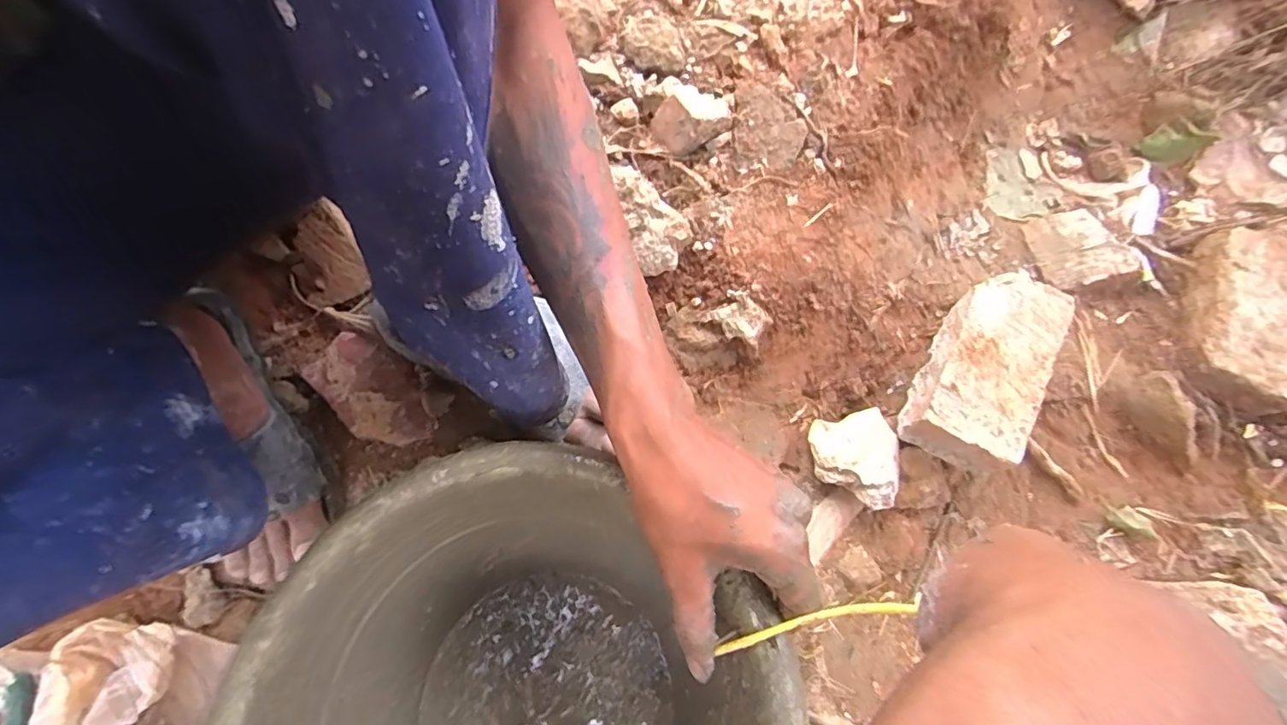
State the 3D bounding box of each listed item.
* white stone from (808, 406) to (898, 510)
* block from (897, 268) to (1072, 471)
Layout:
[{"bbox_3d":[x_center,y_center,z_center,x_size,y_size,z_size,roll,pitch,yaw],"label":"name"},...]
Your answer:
[{"bbox_3d":[0.181,0.085,0.491,0.066,0.036,0.080,-4,64,1],"label":"white stone"},{"bbox_3d":[0.286,0.007,0.486,0.082,0.074,0.154,24,68,14],"label":"block"}]

